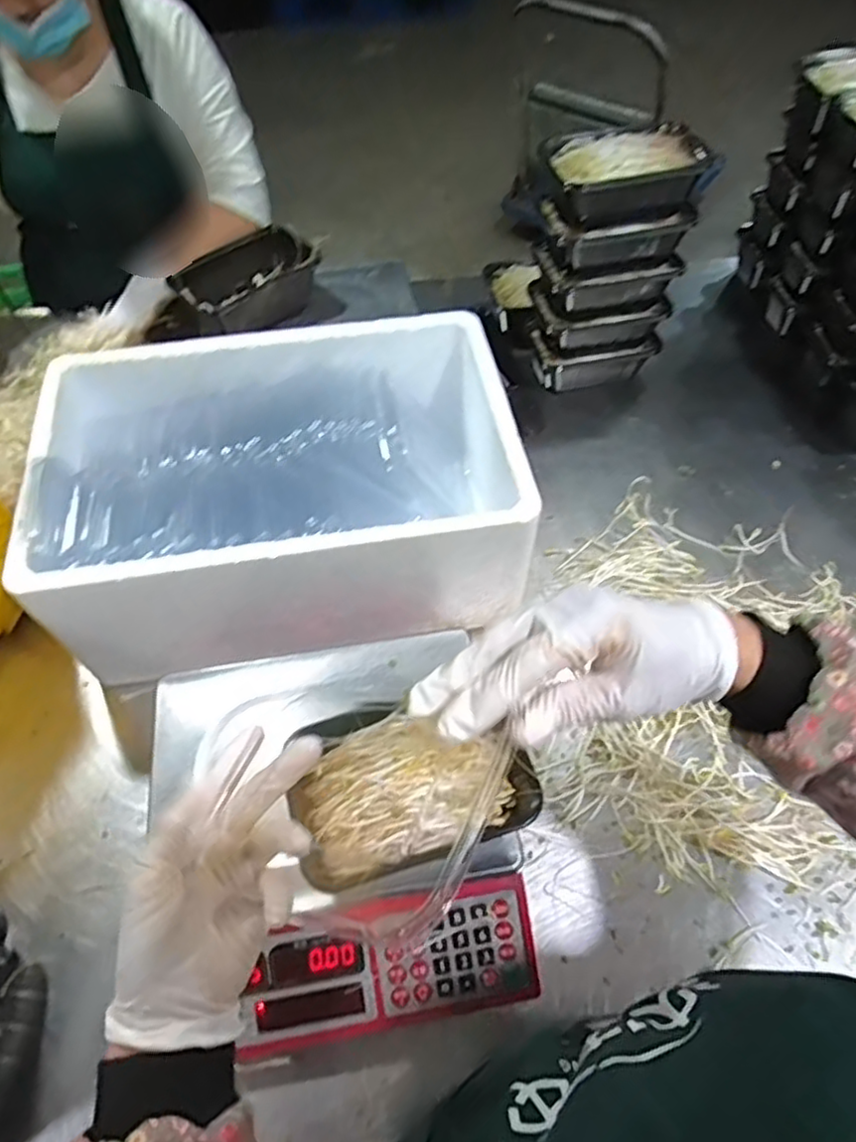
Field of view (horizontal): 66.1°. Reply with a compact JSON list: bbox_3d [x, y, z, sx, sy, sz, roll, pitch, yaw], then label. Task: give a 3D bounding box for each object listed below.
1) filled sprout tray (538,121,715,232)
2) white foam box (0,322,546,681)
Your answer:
[{"bbox_3d":[0.226,-0.464,0.776,0.179,0.072,0.099,-8,57,-6],"label":"filled sprout tray"},{"bbox_3d":[-0.147,-0.091,0.714,0.460,0.168,0.305,-9,57,-6],"label":"white foam box"}]

